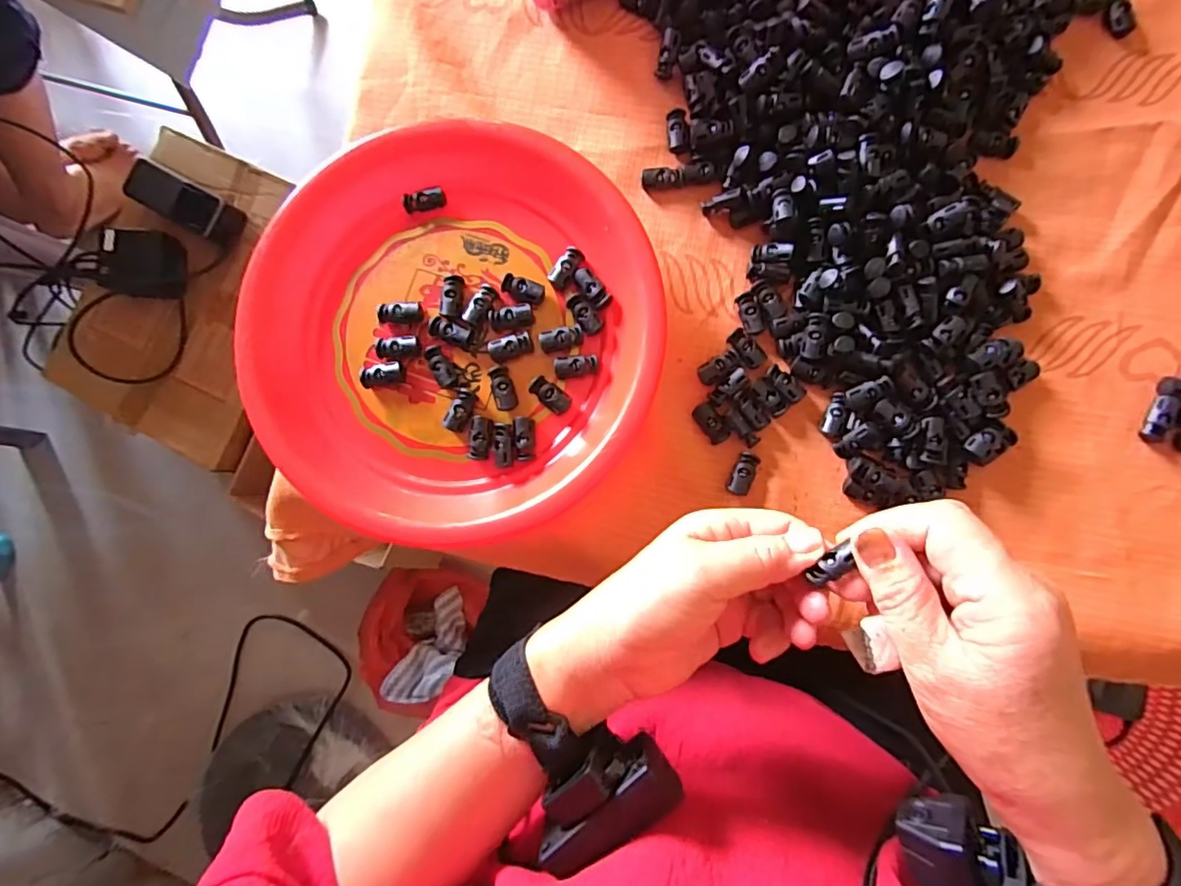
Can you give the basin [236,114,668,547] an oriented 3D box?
[{"bbox_3d":[-0.087,-0.072,0.362,0.256,0.039,0.245,0,85,4],"label":"basin"}]

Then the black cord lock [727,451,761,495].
[{"bbox_3d":[0.096,0.019,0.358,0.014,0.006,0.028,24,87,6],"label":"black cord lock"}]

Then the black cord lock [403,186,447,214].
[{"bbox_3d":[-0.109,-0.159,0.376,0.027,0.010,0.011,-18,84,2],"label":"black cord lock"}]

